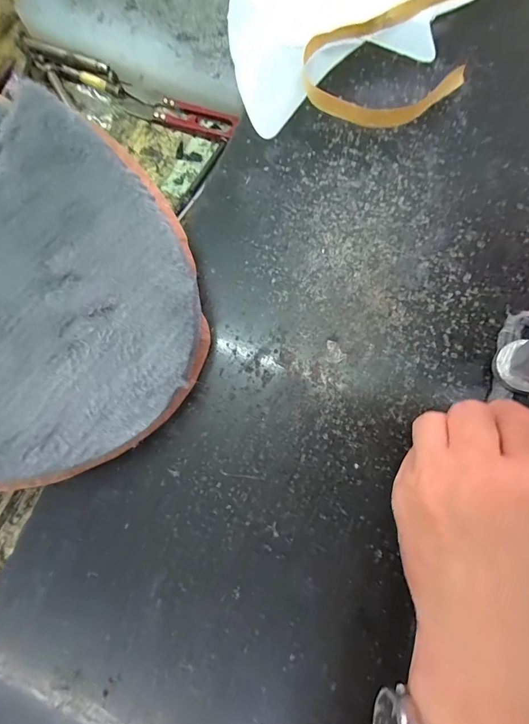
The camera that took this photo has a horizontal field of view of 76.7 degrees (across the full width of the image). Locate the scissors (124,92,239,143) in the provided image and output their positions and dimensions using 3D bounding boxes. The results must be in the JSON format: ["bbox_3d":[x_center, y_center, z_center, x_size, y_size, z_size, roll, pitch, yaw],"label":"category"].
[{"bbox_3d":[-0.069,-0.203,0.274,0.097,0.010,0.023,22,80,6],"label":"scissors"}]

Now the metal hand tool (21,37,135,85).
[{"bbox_3d":[-0.161,-0.253,0.280,0.095,0.009,0.010,23,80,6],"label":"metal hand tool"}]

